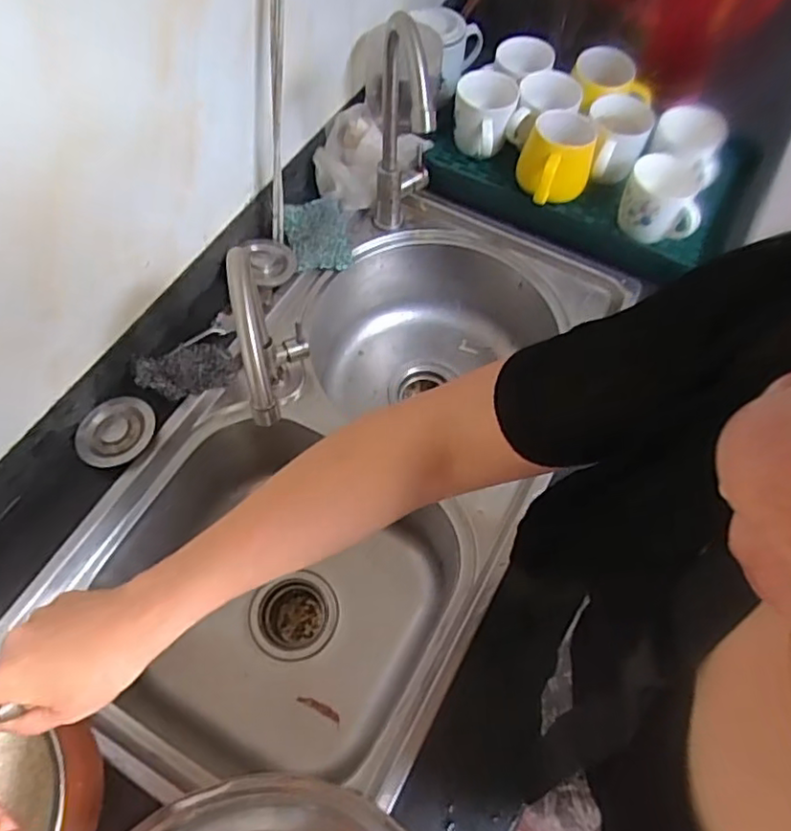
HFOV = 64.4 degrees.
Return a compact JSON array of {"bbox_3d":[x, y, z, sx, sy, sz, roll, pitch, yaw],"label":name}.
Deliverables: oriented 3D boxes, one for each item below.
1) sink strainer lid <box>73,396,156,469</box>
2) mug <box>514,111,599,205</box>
[{"bbox_3d":[-0.307,0.016,0.686,0.080,0.008,0.083,1,62,-1],"label":"sink strainer lid"},{"bbox_3d":[0.211,-0.332,0.828,0.092,0.088,0.118,19,63,8],"label":"mug"}]

